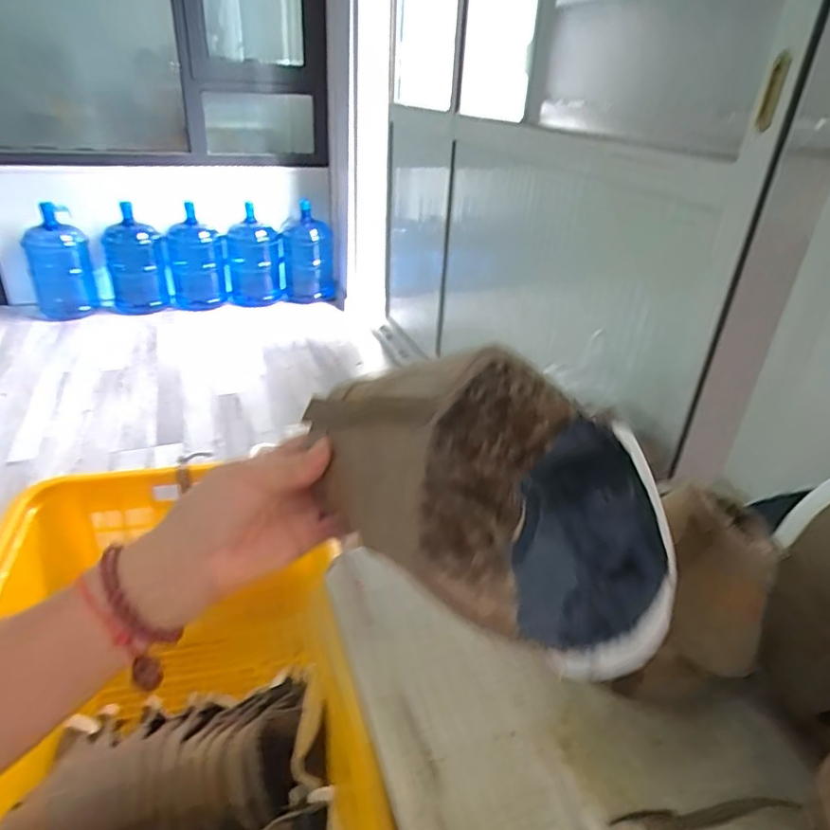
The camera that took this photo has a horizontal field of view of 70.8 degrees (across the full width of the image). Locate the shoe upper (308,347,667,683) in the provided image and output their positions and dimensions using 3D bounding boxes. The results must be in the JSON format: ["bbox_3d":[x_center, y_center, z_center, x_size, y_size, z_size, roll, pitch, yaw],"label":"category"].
[{"bbox_3d":[0.071,0.057,0.372,0.258,0.159,0.105,39,0,-9],"label":"shoe upper"}]

